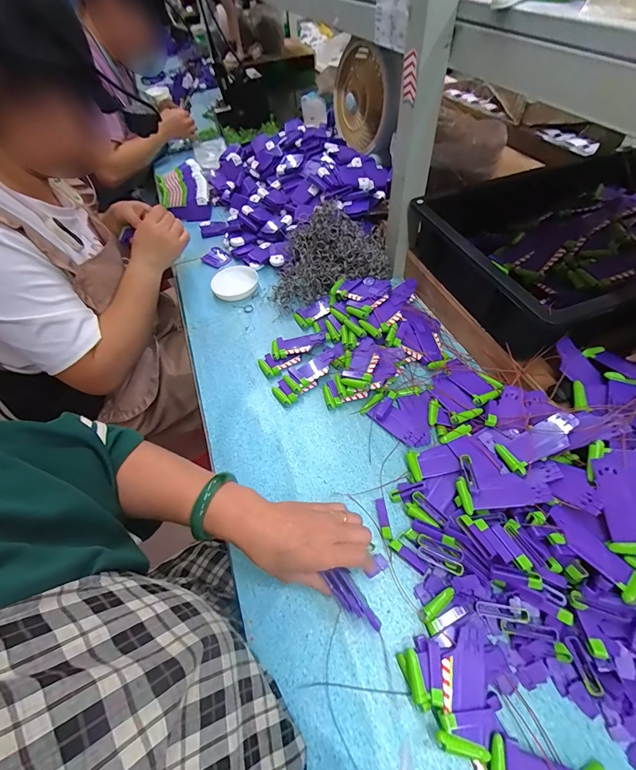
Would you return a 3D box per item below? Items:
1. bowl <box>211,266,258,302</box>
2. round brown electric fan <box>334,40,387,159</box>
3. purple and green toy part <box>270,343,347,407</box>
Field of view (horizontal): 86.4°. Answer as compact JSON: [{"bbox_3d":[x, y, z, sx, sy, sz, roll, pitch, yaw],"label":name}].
[{"bbox_3d":[-0.163,-0.207,0.679,0.083,0.028,0.091,-2,54,3],"label":"bowl"},{"bbox_3d":[0.089,-0.613,0.735,0.060,0.160,0.176,-15,54,-6],"label":"round brown electric fan"},{"bbox_3d":[-0.012,-0.021,0.532,0.133,0.020,0.045,-36,59,-20],"label":"purple and green toy part"}]

